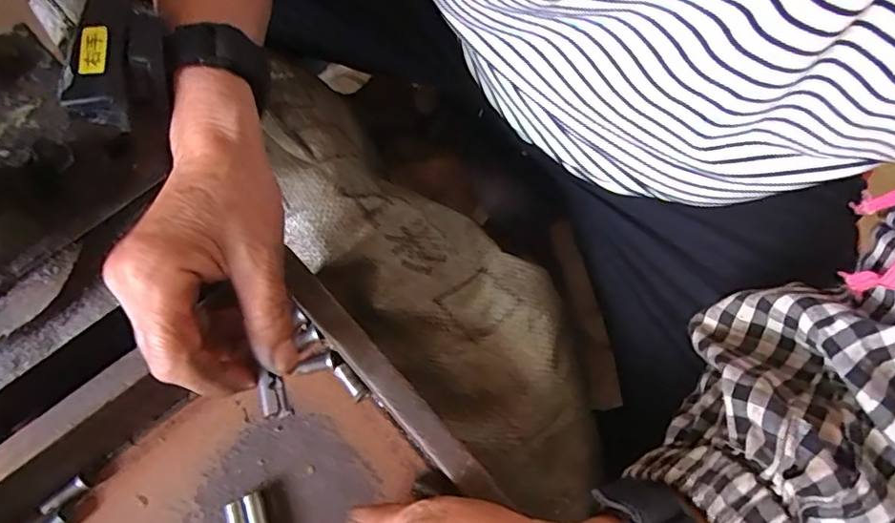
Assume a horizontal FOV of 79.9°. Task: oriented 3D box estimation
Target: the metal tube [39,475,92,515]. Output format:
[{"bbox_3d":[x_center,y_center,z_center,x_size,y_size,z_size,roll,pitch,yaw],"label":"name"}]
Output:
[{"bbox_3d":[-0.215,0.132,0.301,0.024,0.009,0.009,-39,76,-14],"label":"metal tube"}]

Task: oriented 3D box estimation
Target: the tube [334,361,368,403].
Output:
[{"bbox_3d":[-0.060,0.075,0.332,0.010,0.010,0.027,-39,76,-14],"label":"tube"}]

